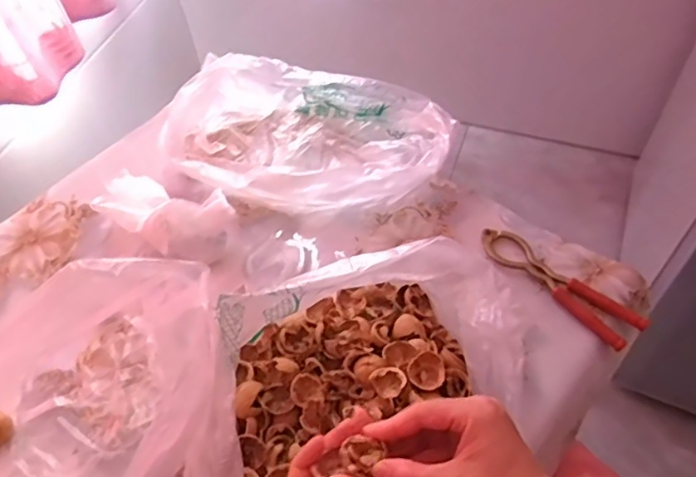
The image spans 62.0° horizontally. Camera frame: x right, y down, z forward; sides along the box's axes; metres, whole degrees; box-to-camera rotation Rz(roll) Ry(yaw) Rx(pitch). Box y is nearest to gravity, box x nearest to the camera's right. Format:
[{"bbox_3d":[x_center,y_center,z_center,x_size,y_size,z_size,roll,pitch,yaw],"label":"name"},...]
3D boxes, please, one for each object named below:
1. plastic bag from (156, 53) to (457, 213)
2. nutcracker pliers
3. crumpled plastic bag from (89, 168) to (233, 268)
[{"bbox_3d":[-0.047,-0.116,0.681,0.323,0.069,0.187,15,57,15],"label":"plastic bag"},{"bbox_3d":[0.211,0.043,0.583,0.044,0.012,0.172,-39,60,-21],"label":"nutcracker pliers"},{"bbox_3d":[-0.200,-0.029,0.634,0.159,0.053,0.079,21,59,19],"label":"crumpled plastic bag"}]

